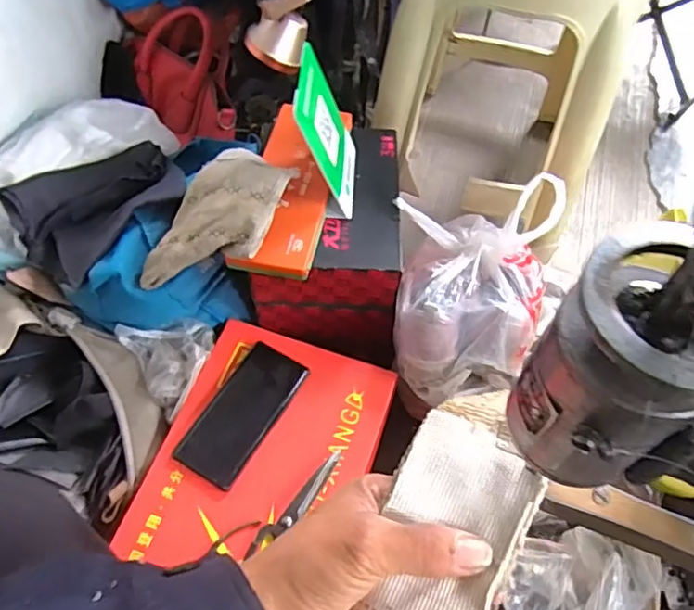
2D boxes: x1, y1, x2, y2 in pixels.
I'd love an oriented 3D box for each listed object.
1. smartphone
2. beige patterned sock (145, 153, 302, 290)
[{"bbox_3d":[-0.117,0.120,0.676,0.076,0.005,0.162,28,62,15],"label":"smartphone"},{"bbox_3d":[-0.135,-0.090,0.649,0.120,0.083,0.171,24,61,13],"label":"beige patterned sock"}]

